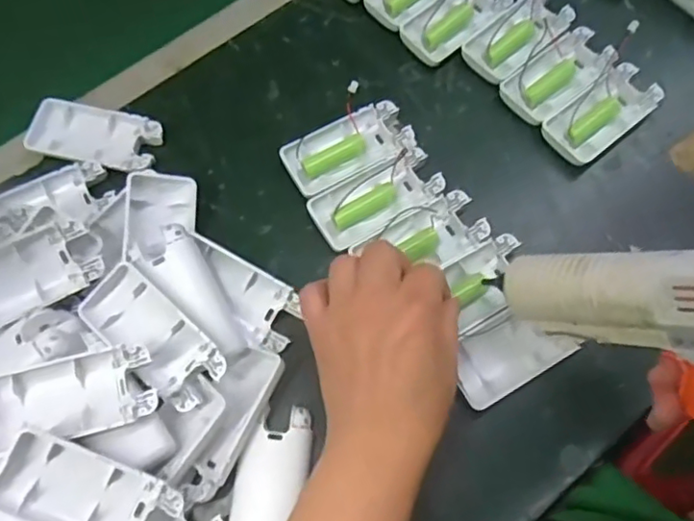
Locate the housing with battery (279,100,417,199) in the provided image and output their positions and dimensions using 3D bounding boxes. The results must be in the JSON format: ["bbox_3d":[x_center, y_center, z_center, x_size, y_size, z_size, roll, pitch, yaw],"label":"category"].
[{"bbox_3d":[0.001,-0.082,0.440,0.094,0.016,0.049,-28,73,-11],"label":"housing with battery"}]

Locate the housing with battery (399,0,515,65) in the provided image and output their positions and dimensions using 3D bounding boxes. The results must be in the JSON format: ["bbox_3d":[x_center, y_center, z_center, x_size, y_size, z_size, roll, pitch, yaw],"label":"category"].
[{"bbox_3d":[0.090,-0.198,0.484,0.097,0.015,0.043,-41,76,-15],"label":"housing with battery"}]

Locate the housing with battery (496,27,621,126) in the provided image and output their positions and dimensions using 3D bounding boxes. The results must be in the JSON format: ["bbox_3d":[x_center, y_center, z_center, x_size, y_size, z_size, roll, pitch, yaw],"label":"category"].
[{"bbox_3d":[0.166,-0.145,0.462,0.094,0.015,0.045,-39,76,-14],"label":"housing with battery"}]

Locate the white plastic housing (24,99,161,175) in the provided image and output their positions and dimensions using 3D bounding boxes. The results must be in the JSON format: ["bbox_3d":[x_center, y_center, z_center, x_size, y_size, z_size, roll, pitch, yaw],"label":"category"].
[{"bbox_3d":[-0.187,-0.092,0.443,0.094,0.014,0.047,12,70,3],"label":"white plastic housing"}]

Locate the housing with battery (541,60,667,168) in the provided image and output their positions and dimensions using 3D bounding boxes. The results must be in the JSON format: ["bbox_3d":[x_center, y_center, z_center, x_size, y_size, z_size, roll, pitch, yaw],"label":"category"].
[{"bbox_3d":[0.195,-0.111,0.451,0.095,0.019,0.044,-37,75,-14],"label":"housing with battery"}]

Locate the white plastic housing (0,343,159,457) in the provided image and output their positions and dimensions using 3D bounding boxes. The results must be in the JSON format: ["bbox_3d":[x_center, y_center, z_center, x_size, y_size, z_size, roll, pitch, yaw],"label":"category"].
[{"bbox_3d":[-0.158,0.079,0.344,0.093,0.025,0.047,-11,69,-4],"label":"white plastic housing"}]

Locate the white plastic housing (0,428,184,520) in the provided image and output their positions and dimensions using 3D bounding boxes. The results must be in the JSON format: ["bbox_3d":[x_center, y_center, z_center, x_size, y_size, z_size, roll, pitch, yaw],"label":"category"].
[{"bbox_3d":[-0.140,0.128,0.323,0.092,0.022,0.043,28,71,-9],"label":"white plastic housing"}]

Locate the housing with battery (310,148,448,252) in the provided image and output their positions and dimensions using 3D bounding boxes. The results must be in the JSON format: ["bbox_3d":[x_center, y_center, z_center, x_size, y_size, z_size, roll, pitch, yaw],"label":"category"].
[{"bbox_3d":[0.022,-0.045,0.424,0.094,0.016,0.042,-30,74,-12],"label":"housing with battery"}]

